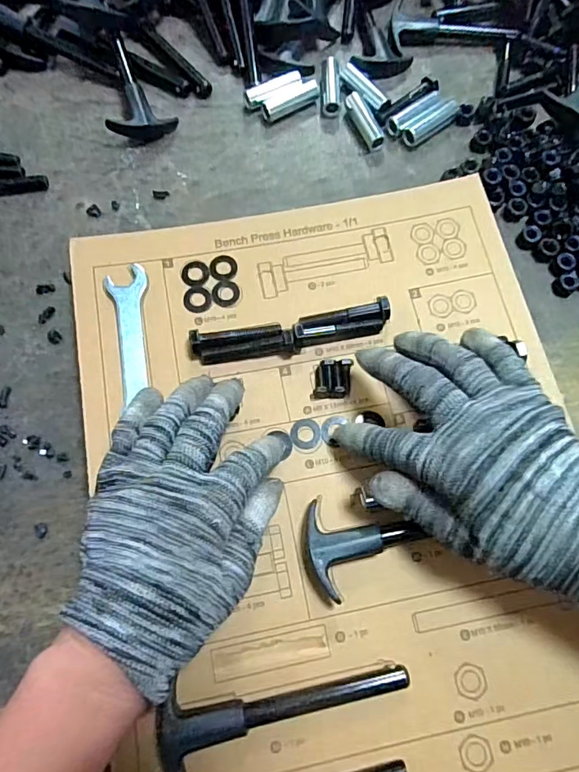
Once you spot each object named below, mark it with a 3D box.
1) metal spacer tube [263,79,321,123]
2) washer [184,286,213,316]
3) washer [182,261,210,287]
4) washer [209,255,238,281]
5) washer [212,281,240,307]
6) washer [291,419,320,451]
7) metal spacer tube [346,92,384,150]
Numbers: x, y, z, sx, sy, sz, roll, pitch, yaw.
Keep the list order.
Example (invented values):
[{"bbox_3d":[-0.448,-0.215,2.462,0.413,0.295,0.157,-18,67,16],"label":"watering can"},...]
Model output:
[{"bbox_3d":[0.002,-0.242,0.430,0.054,0.011,0.015,-32,75,-10],"label":"metal spacer tube"},{"bbox_3d":[-0.063,-0.059,0.348,0.018,0.004,0.022,-3,72,-2],"label":"washer"},{"bbox_3d":[-0.066,-0.079,0.354,0.021,0.004,0.019,35,75,10],"label":"washer"},{"bbox_3d":[-0.046,-0.083,0.356,0.020,0.004,0.021,-3,72,-2],"label":"washer"},{"bbox_3d":[-0.044,-0.065,0.350,0.018,0.004,0.020,-3,72,-2],"label":"washer"},{"bbox_3d":[0.011,0.030,0.320,0.018,0.004,0.020,-2,72,-1],"label":"washer"},{"bbox_3d":[0.061,-0.220,0.421,0.015,0.011,0.055,-21,74,-7],"label":"metal spacer tube"}]

